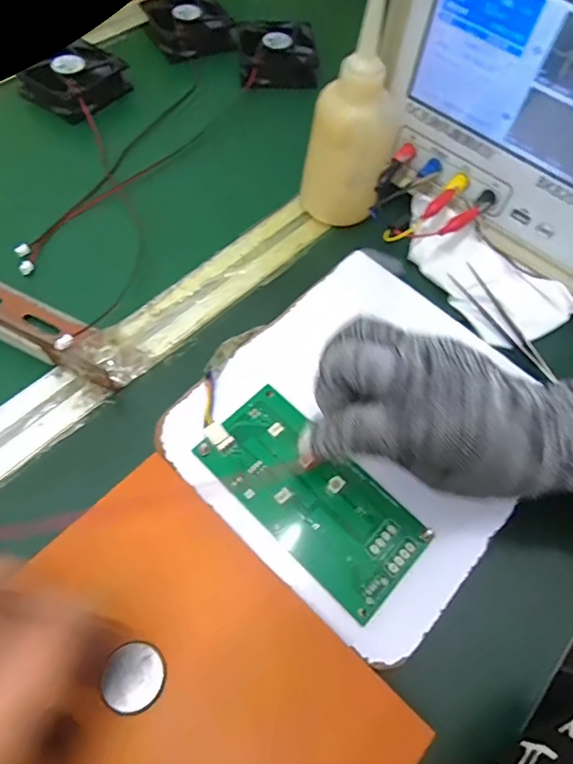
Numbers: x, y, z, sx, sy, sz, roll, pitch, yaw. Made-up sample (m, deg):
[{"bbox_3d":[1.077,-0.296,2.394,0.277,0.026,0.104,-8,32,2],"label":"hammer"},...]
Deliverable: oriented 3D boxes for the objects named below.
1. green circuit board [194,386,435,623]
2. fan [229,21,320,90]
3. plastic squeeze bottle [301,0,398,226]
[{"bbox_3d":[0.014,0.062,0.283,0.133,0.007,0.064,40,65,19],"label":"green circuit board"},{"bbox_3d":[-0.010,-0.340,0.506,0.081,0.025,0.078,-8,60,-8],"label":"fan"},{"bbox_3d":[0.048,-0.186,0.355,0.061,0.147,0.051,16,60,6],"label":"plastic squeeze bottle"}]

